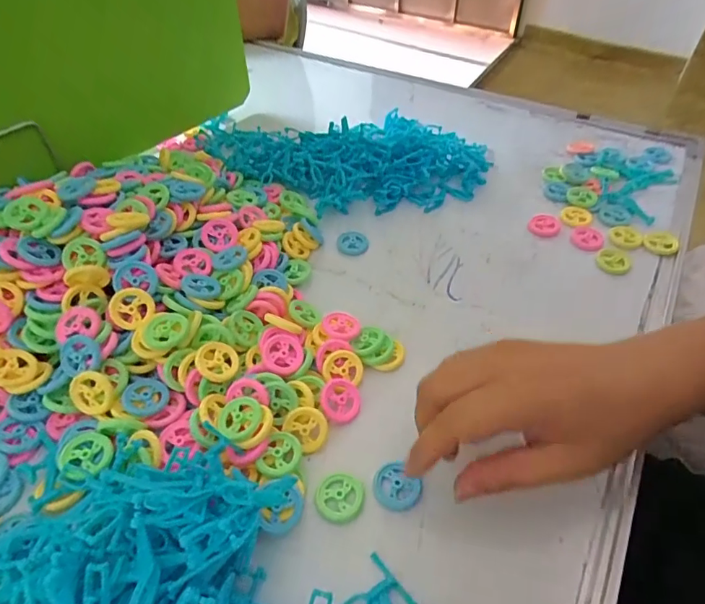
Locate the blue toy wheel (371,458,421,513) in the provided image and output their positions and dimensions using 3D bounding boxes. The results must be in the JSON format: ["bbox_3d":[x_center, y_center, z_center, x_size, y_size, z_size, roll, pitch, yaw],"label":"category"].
[{"bbox_3d":[0.027,0.115,0.296,0.031,0.006,0.028,16,65,30],"label":"blue toy wheel"}]

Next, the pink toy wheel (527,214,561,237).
[{"bbox_3d":[0.190,-0.075,0.471,0.030,0.007,0.028,11,66,10],"label":"pink toy wheel"}]

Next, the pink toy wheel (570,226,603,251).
[{"bbox_3d":[0.225,-0.061,0.454,0.029,0.007,0.029,0,47,0],"label":"pink toy wheel"}]

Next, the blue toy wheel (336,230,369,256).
[{"bbox_3d":[0.000,-0.057,0.455,0.030,0.004,0.029,0,47,0],"label":"blue toy wheel"}]

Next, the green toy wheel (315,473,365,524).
[{"bbox_3d":[-0.008,0.120,0.291,0.029,0.004,0.028,0,47,0],"label":"green toy wheel"}]

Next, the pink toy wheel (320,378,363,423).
[{"bbox_3d":[-0.008,0.068,0.330,0.029,0.008,0.029,5,72,-16],"label":"pink toy wheel"}]

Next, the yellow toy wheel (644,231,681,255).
[{"bbox_3d":[0.291,-0.056,0.446,0.028,0.006,0.029,0,47,0],"label":"yellow toy wheel"}]

